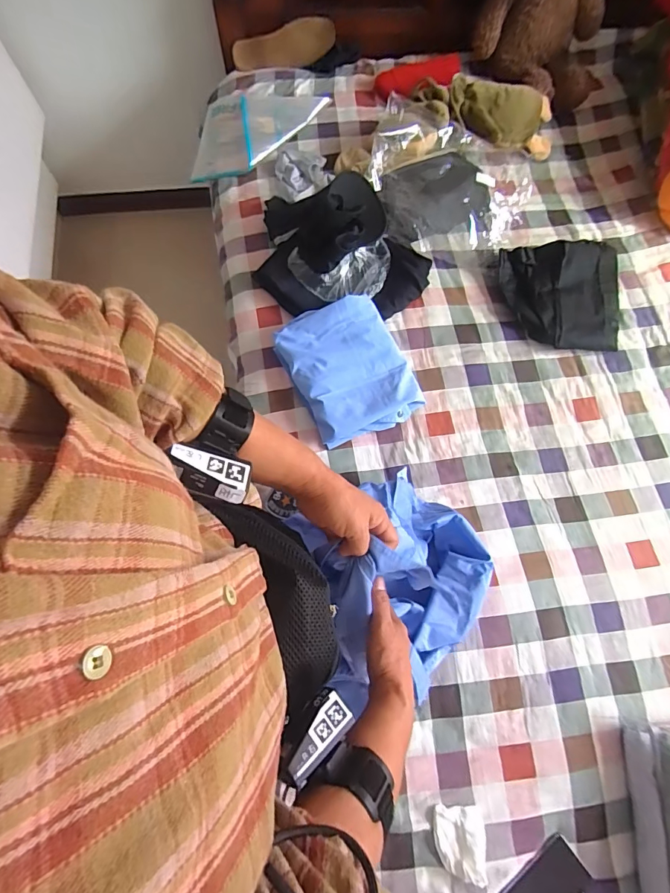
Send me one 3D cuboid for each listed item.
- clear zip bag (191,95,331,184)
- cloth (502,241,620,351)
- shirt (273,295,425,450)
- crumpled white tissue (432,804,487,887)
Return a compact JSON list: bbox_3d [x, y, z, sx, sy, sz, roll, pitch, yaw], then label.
[{"bbox_3d":[-0.191,-0.757,1.049,0.321,0.096,0.217,3,74,-1],"label":"clear zip bag"},{"bbox_3d":[0.478,-0.326,0.909,0.244,0.047,0.242,3,74,-1],"label":"cloth"},{"bbox_3d":[0.030,-0.154,0.839,0.222,0.062,0.269,-25,76,-9],"label":"shirt"},{"bbox_3d":[0.188,0.599,0.639,0.070,0.026,0.090,-3,74,-3],"label":"crumpled white tissue"}]

